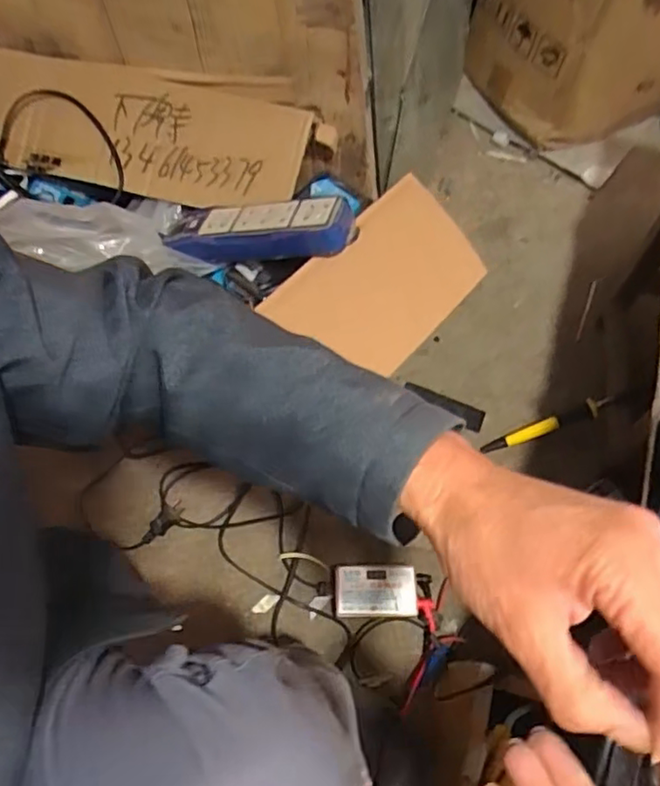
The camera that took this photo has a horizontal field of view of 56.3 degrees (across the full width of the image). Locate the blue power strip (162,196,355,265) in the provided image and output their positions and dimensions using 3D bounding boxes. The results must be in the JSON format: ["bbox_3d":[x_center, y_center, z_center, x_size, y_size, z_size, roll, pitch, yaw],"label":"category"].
[{"bbox_3d":[-0.075,-0.160,0.618,0.202,0.035,0.058,1,61,19],"label":"blue power strip"}]

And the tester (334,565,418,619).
[{"bbox_3d":[0.053,0.235,0.731,0.094,0.034,0.060,-1,66,-1],"label":"tester"}]

